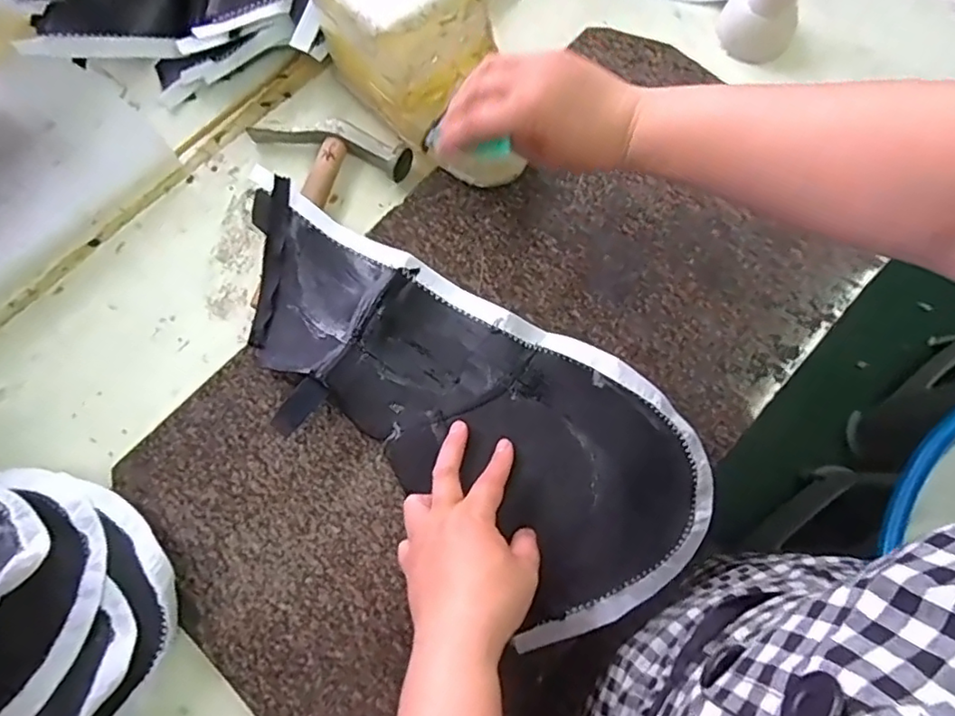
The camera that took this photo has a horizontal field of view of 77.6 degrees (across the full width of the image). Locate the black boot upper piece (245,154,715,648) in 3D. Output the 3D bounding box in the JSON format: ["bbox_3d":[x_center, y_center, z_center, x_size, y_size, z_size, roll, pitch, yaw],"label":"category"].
[{"bbox_3d":[-0.031,0.027,0.460,0.437,0.032,0.198,36,79,8],"label":"black boot upper piece"}]

